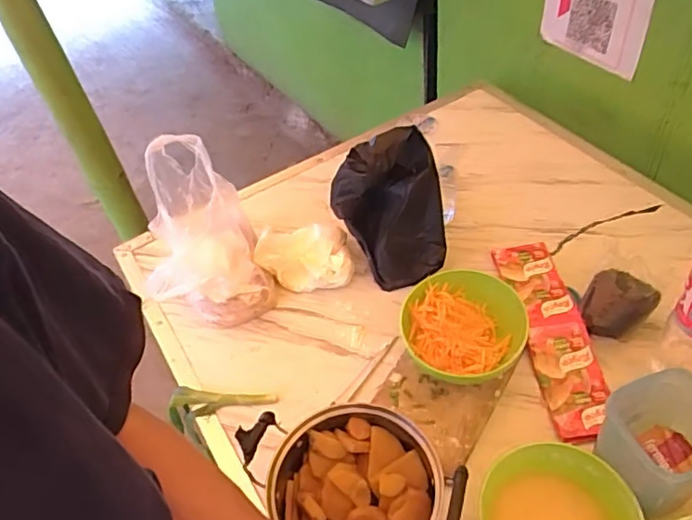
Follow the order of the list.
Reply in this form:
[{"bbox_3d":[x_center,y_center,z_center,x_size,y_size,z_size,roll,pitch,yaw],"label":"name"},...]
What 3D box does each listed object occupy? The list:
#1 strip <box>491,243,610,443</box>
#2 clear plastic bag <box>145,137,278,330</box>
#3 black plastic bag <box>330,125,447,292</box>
[{"bbox_3d":[0.276,0.092,0.793,0.080,0.027,0.300,-8,48,-1],"label":"strip"},{"bbox_3d":[-0.201,-0.036,0.847,0.162,0.209,0.185,-8,48,-1],"label":"clear plastic bag"},{"bbox_3d":[0.061,-0.063,0.841,0.147,0.205,0.113,-12,48,-4],"label":"black plastic bag"}]

